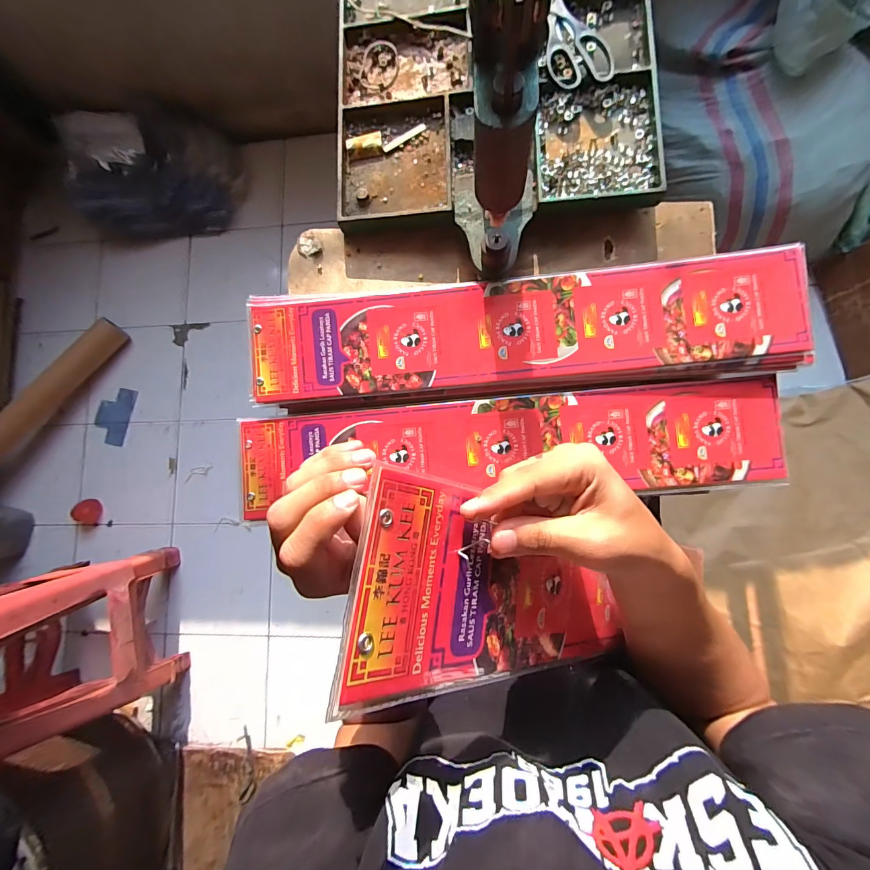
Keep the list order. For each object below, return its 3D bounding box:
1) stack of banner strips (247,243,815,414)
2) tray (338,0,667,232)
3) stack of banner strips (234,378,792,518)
[{"bbox_3d":[0.085,-0.109,0.414,0.572,0.032,0.132,-4,83,5],"label":"stack of banner strips"},{"bbox_3d":[0.060,-0.487,0.451,0.347,0.029,0.494,-2,83,5],"label":"tray"},{"bbox_3d":[0.071,0.013,0.411,0.557,0.028,0.111,-4,83,5],"label":"stack of banner strips"}]

